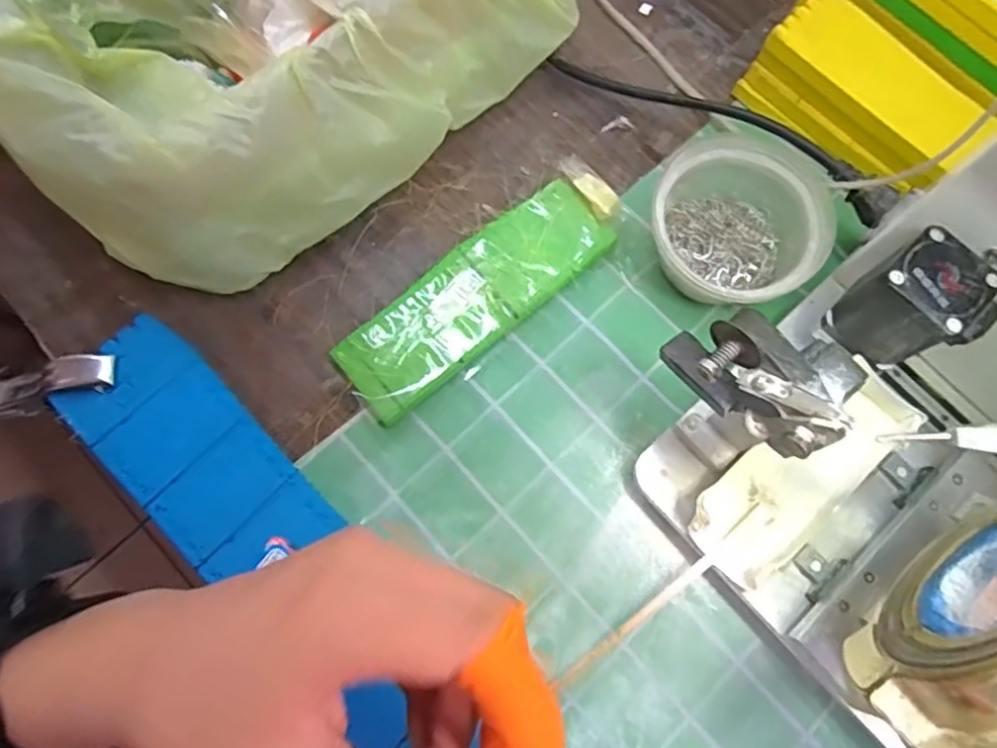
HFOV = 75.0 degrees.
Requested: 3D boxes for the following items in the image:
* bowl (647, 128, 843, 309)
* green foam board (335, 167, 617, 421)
[{"bbox_3d":[0.138,-0.087,0.385,0.098,0.054,0.101,0,74,-2],"label":"bowl"},{"bbox_3d":[-0.008,-0.049,0.386,0.188,0.017,0.056,-39,79,-11],"label":"green foam board"}]

